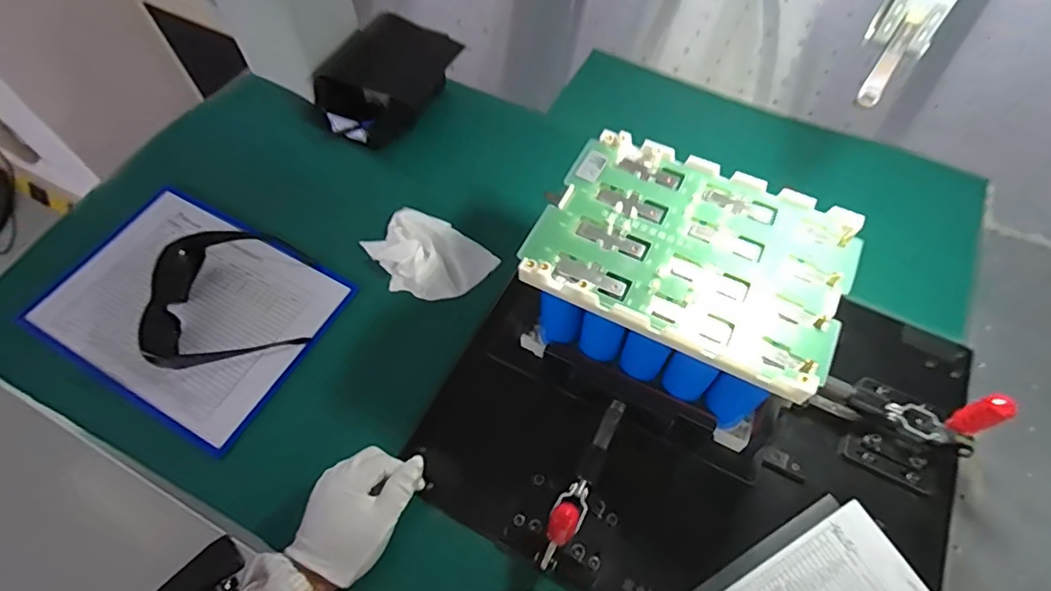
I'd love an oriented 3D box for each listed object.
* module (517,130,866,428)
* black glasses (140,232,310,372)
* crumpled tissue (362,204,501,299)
[{"bbox_3d":[0.137,-0.013,0.506,0.246,0.115,0.180,24,63,13],"label":"module"},{"bbox_3d":[-0.322,0.003,0.597,0.159,0.055,0.162,-3,60,-1],"label":"black glasses"},{"bbox_3d":[-0.113,-0.046,0.648,0.135,0.044,0.097,25,63,14],"label":"crumpled tissue"}]

